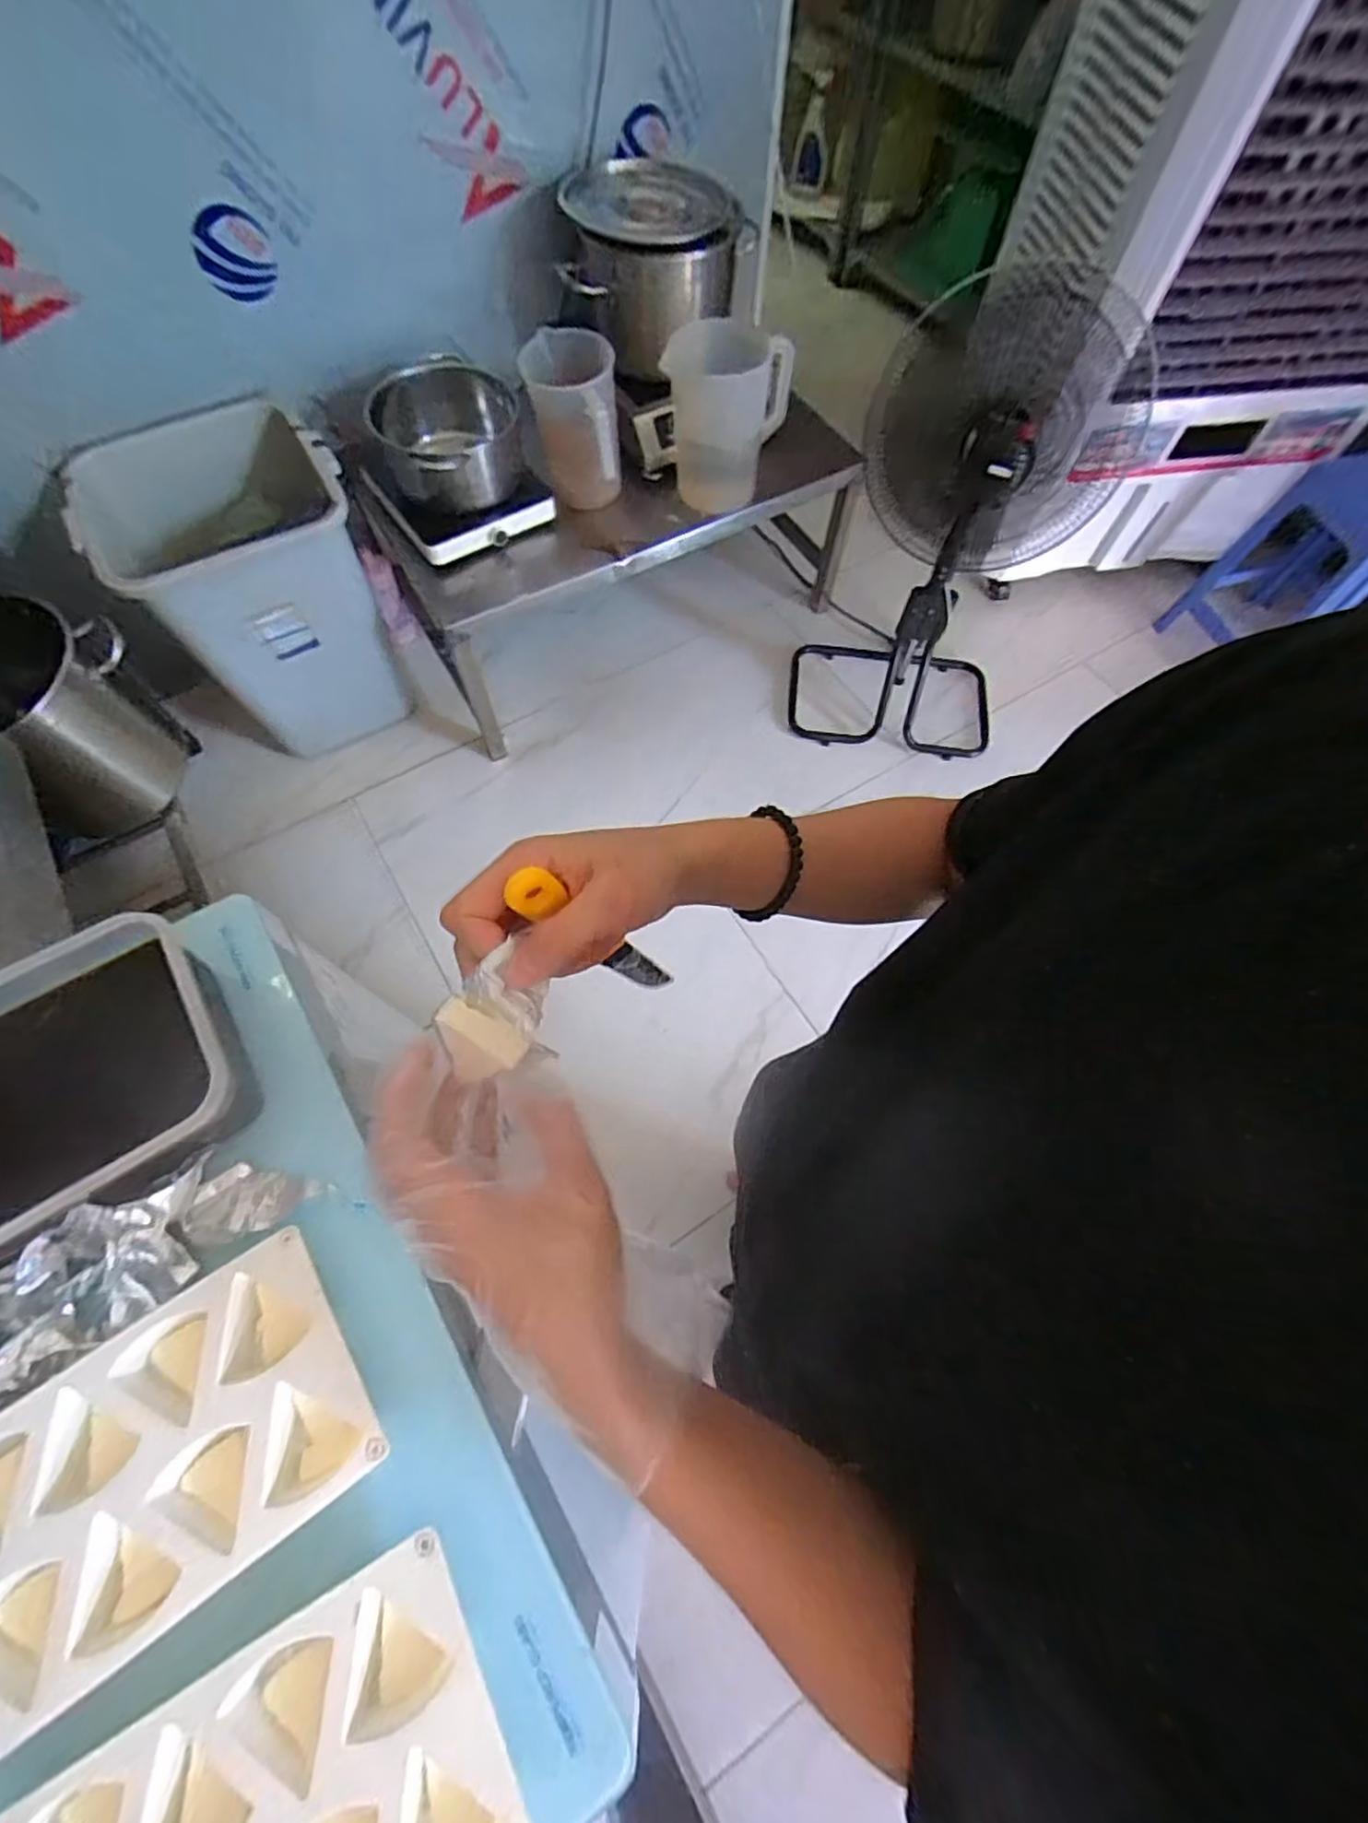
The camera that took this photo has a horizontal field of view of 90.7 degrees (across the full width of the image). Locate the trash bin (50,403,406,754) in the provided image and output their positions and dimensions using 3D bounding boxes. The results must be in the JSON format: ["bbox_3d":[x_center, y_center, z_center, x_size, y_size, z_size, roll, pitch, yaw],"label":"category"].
[{"bbox_3d":[-0.855,-0.653,1.419,0.433,0.488,0.400,-26,69,-12],"label":"trash bin"}]

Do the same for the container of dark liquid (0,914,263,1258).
[{"bbox_3d":[-0.440,0.135,0.423,0.285,0.049,0.167,-30,70,-13],"label":"container of dark liquid"}]

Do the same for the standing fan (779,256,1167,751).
[{"bbox_3d":[0.623,-0.819,1.456,0.574,0.657,0.756,18,67,7],"label":"standing fan"}]

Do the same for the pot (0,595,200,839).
[{"bbox_3d":[-1.108,-0.333,1.188,0.320,0.310,0.294,0,66,-1],"label":"pot"}]

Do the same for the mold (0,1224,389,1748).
[{"bbox_3d":[-0.298,0.308,0.377,0.221,0.030,0.141,-32,70,-14],"label":"mold"}]

